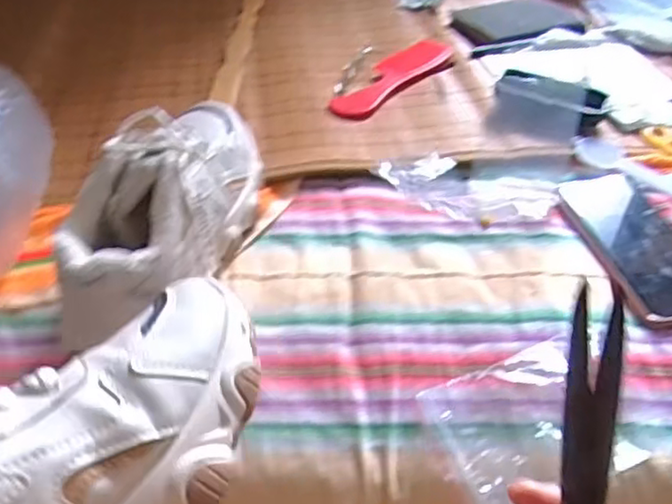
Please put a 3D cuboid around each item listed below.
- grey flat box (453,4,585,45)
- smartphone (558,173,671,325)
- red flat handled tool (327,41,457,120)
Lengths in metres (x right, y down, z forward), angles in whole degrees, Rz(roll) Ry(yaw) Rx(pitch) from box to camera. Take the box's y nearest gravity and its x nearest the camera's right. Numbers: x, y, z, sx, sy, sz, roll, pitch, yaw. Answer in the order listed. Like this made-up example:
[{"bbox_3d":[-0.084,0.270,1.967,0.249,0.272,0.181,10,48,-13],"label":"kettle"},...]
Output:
[{"bbox_3d":[0.233,-0.298,0.857,0.158,0.018,0.109,-13,43,-15],"label":"grey flat box"},{"bbox_3d":[0.245,-0.011,0.547,0.081,0.010,0.170,-8,42,-9],"label":"smartphone"},{"bbox_3d":[0.069,-0.208,0.773,0.064,0.013,0.234,26,48,26],"label":"red flat handled tool"}]

